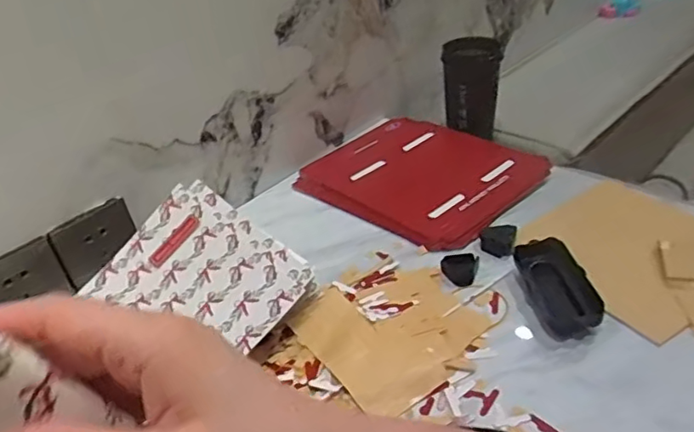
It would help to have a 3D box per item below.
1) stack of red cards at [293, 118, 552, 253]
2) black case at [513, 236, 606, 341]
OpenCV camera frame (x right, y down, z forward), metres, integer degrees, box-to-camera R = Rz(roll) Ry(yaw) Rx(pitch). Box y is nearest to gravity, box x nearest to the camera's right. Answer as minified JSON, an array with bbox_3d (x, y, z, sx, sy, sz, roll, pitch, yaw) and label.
[{"bbox_3d":[0.099,-0.058,0.782,0.259,0.026,0.230,24,46,38],"label":"stack of red cards"},{"bbox_3d":[0.199,0.067,0.578,0.052,0.037,0.109,-9,35,-1],"label":"black case"}]

